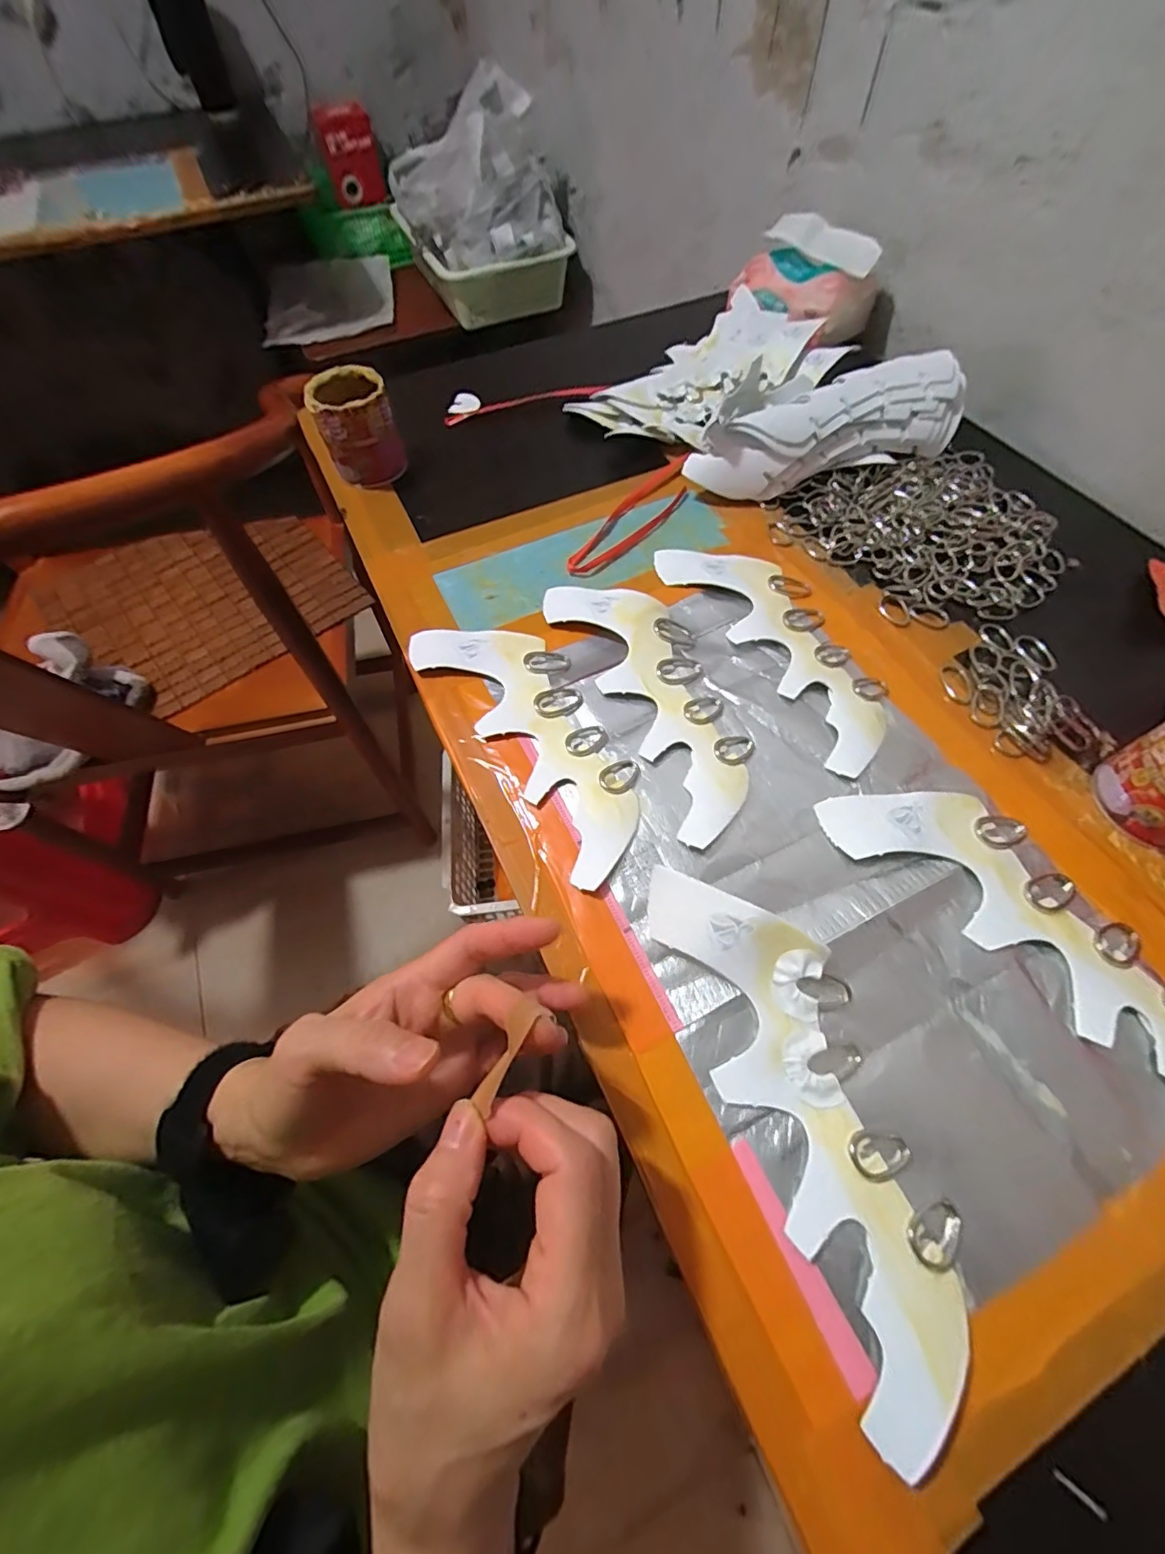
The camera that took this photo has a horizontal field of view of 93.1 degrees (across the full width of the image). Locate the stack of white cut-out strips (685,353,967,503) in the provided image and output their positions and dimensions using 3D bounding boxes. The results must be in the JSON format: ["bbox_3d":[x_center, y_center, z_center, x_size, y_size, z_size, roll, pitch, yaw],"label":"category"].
[{"bbox_3d":[0.209,-0.299,0.475,0.242,0.050,0.079,-18,62,-9],"label":"stack of white cut-out strips"}]

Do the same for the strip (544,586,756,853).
[{"bbox_3d":[0.052,-0.064,0.380,0.080,0.014,0.227,-23,63,-11],"label":"strip"}]

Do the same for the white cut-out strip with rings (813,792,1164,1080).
[{"bbox_3d":[0.245,0.076,0.298,0.084,0.011,0.228,-38,67,-18],"label":"white cut-out strip with rings"}]

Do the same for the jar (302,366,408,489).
[{"bbox_3d":[-0.202,-0.315,0.500,0.066,0.074,0.066,0,61,1],"label":"jar"}]

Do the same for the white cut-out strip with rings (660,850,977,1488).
[{"bbox_3d":[0.109,0.149,0.263,0.075,0.017,0.230,-19,66,-9],"label":"white cut-out strip with rings"}]

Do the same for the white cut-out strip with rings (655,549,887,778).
[{"bbox_3d":[0.149,-0.107,0.404,0.091,0.005,0.227,-26,64,-13],"label":"white cut-out strip with rings"}]

